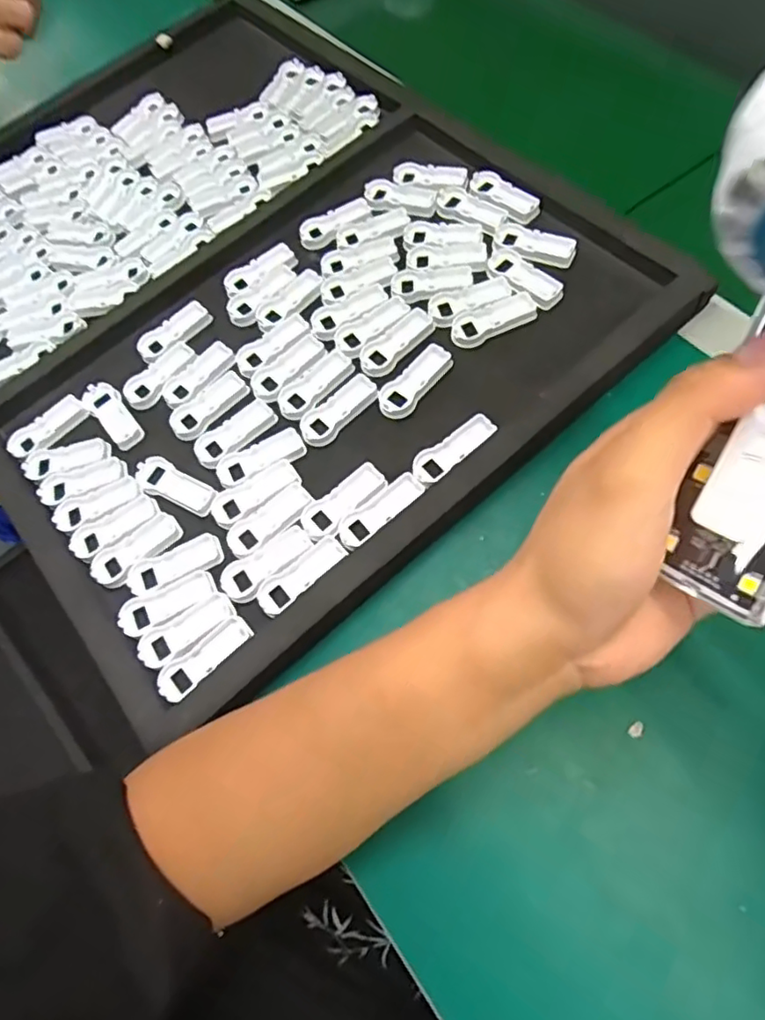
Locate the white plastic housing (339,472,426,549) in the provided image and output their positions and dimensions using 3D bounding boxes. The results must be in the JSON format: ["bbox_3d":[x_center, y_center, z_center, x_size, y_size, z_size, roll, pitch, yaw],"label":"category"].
[{"bbox_3d":[-0.001,0.001,0.350,0.055,0.007,0.019,-36,66,-8],"label":"white plastic housing"}]

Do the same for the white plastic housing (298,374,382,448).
[{"bbox_3d":[-0.028,-0.064,0.383,0.056,0.005,0.024,-41,67,-10],"label":"white plastic housing"}]

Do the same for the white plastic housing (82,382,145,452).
[{"bbox_3d":[-0.184,-0.065,0.414,0.022,0.008,0.056,-42,67,-10],"label":"white plastic housing"}]

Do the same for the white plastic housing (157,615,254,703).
[{"bbox_3d":[-0.097,0.082,0.335,0.055,0.013,0.019,-40,66,-10],"label":"white plastic housing"}]

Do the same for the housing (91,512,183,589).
[{"bbox_3d":[-0.147,0.025,0.364,0.055,0.007,0.023,-35,66,-7],"label":"housing"}]

